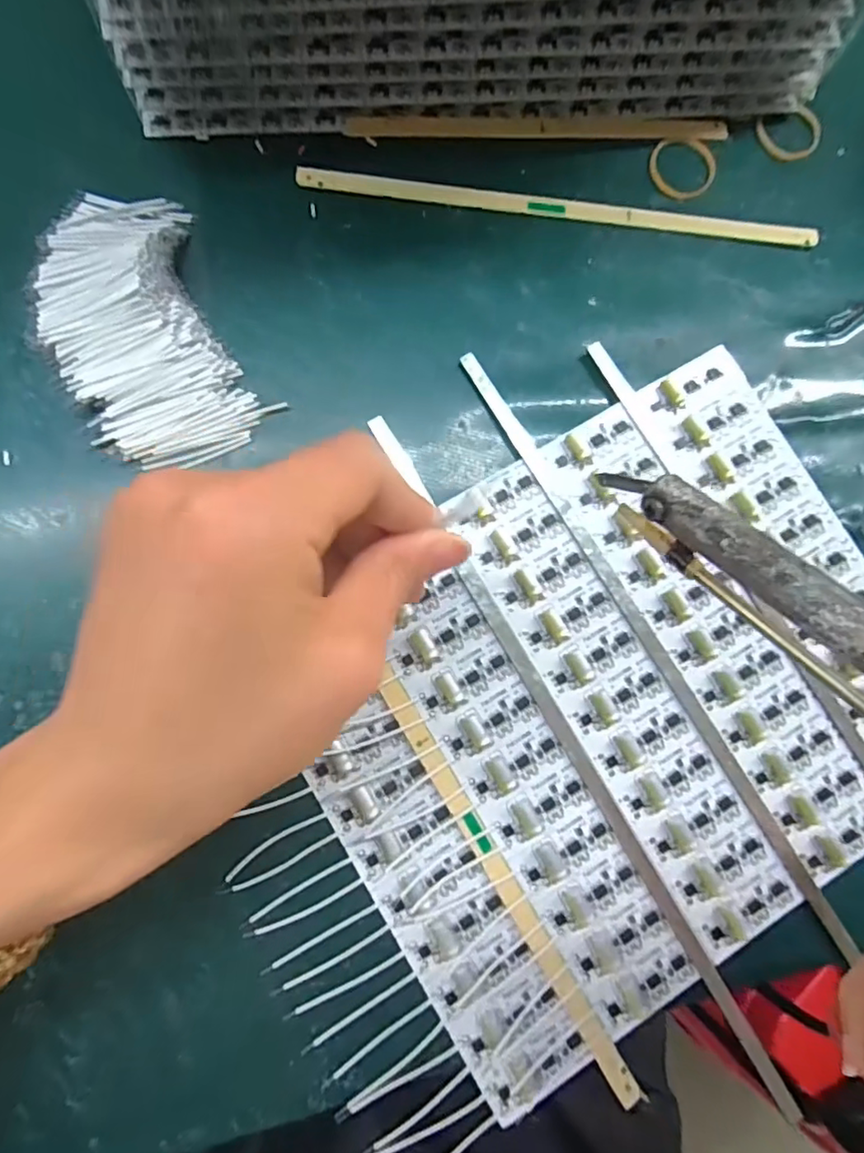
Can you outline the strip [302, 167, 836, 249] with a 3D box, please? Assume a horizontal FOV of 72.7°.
[{"bbox_3d":[0.058,-0.161,0.255,0.225,0.004,0.012,4,81,-4],"label":"strip"}]

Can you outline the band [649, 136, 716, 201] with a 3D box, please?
[{"bbox_3d":[0.113,-0.184,0.263,0.031,0.004,0.029,-14,83,-7],"label":"band"}]

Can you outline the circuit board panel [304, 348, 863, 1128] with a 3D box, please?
[{"bbox_3d":[0.074,0.047,0.224,0.229,0.008,0.194,-31,85,-9],"label":"circuit board panel"}]

